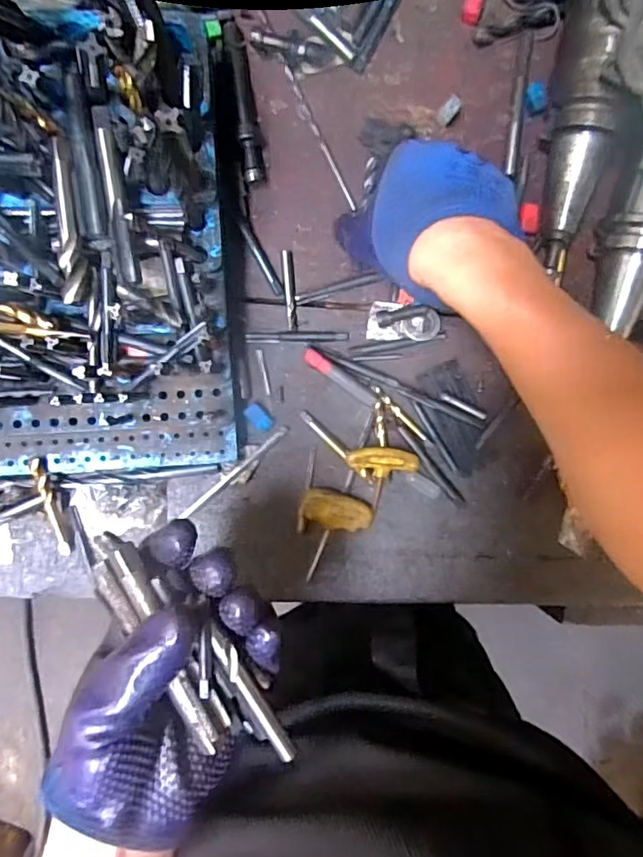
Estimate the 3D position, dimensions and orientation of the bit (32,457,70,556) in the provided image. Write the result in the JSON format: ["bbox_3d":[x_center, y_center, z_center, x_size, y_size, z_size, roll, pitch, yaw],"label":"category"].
[{"bbox_3d":[-0.204,0.060,0.411,0.010,0.010,0.079,-9,108,-5],"label":"bit"}]

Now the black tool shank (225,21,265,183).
[{"bbox_3d":[-0.058,-0.242,0.411,0.015,0.017,0.114,-9,95,-5],"label":"black tool shank"}]

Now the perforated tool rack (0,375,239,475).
[{"bbox_3d":[-0.180,0.002,0.411,0.230,0.030,0.066,-5,95,-5],"label":"perforated tool rack"}]

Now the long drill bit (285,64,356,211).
[{"bbox_3d":[-0.001,-0.223,0.424,0.008,0.007,0.117,-27,97,-3],"label":"long drill bit"}]

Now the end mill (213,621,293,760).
[{"bbox_3d":[-0.035,0.134,0.274,0.007,0.006,0.076,-29,97,-3],"label":"end mill"}]

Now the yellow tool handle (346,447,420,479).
[{"bbox_3d":[0.049,0.027,0.440,0.057,0.021,0.024,-2,95,-5],"label":"yellow tool handle"}]

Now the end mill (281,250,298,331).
[{"bbox_3d":[-0.025,-0.107,0.427,0.009,0.006,0.061,-5,95,-5],"label":"end mill"}]

